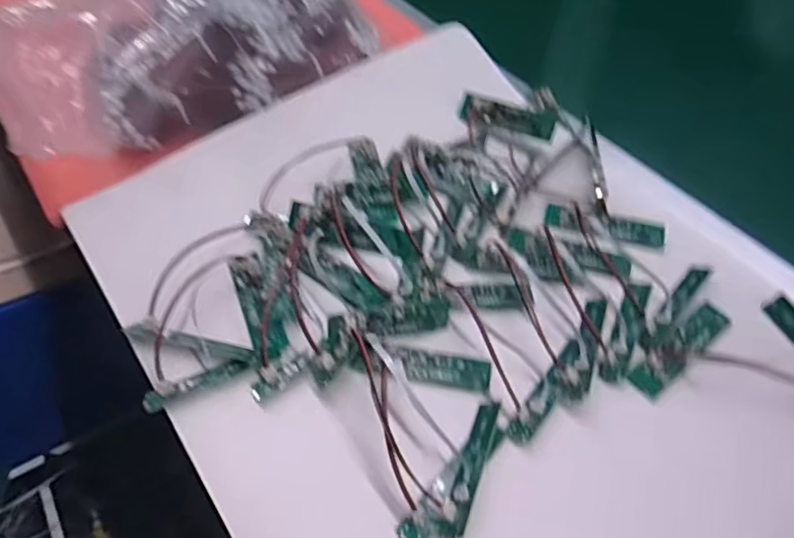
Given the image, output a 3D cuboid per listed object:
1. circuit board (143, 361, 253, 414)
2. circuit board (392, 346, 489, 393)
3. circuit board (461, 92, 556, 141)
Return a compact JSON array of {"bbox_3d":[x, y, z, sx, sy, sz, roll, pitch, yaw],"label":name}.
[{"bbox_3d":[-0.123,0.069,0.363,0.064,0.008,0.012,-22,55,-16],"label":"circuit board"},{"bbox_3d":[0.028,0.062,0.369,0.059,0.011,0.019,9,53,7],"label":"circuit board"},{"bbox_3d":[0.091,-0.125,0.488,0.084,0.009,0.022,21,95,24],"label":"circuit board"}]

